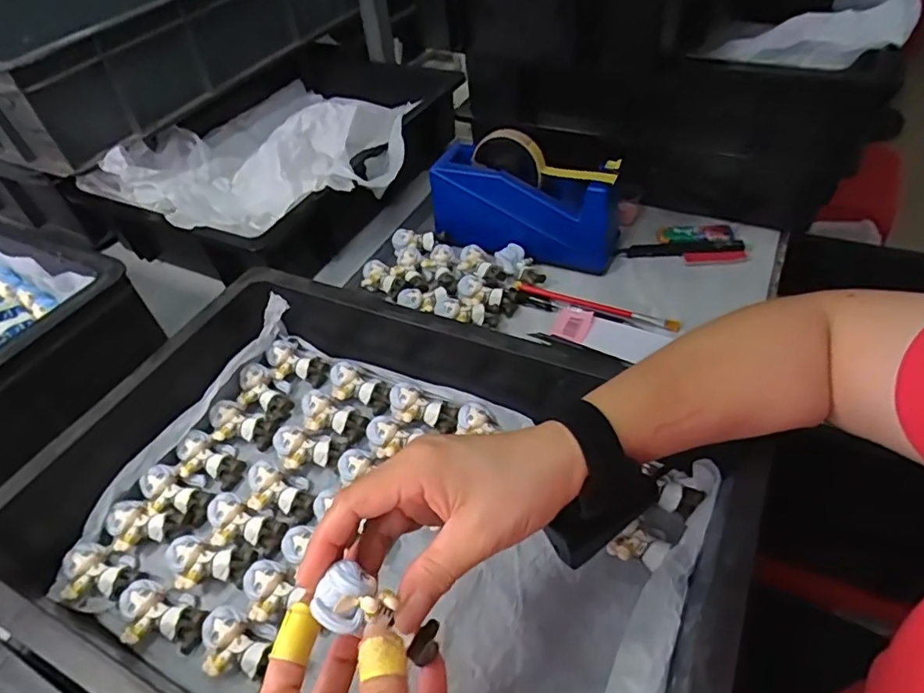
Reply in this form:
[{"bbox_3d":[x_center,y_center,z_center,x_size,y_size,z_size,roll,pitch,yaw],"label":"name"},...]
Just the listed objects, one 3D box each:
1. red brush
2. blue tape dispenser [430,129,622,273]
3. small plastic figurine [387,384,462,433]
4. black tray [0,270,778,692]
[{"bbox_3d":[0.130,-0.042,0.556,0.165,0.007,0.014,18,51,22],"label":"red brush"},{"bbox_3d":[0.066,-0.156,0.597,0.205,0.111,0.058,16,50,21],"label":"blue tape dispenser"},{"bbox_3d":[-0.036,0.054,0.475,0.065,0.019,0.032,22,52,25],"label":"small plastic figurine"},{"bbox_3d":[-0.072,0.108,0.386,0.470,0.094,0.312,17,51,22],"label":"black tray"}]

